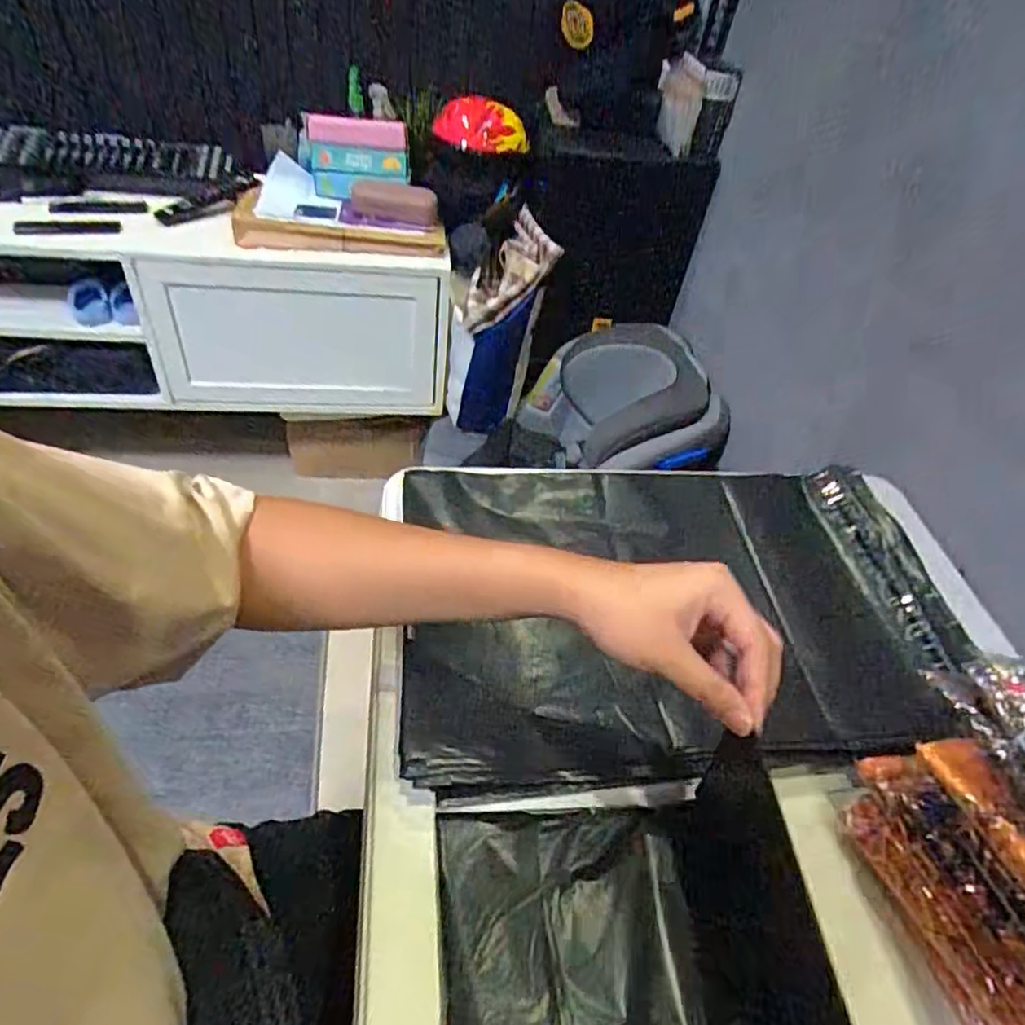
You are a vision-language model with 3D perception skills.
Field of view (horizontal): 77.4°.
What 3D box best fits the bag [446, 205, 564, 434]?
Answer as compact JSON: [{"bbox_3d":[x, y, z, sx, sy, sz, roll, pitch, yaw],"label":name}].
[{"bbox_3d":[-0.029,-0.369,1.360,0.192,0.420,0.250,13,45,3],"label":"bag"}]

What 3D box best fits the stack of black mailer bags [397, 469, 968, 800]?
[{"bbox_3d":[0.139,0.083,0.578,0.461,0.065,0.306,0,46,-10],"label":"stack of black mailer bags"}]

